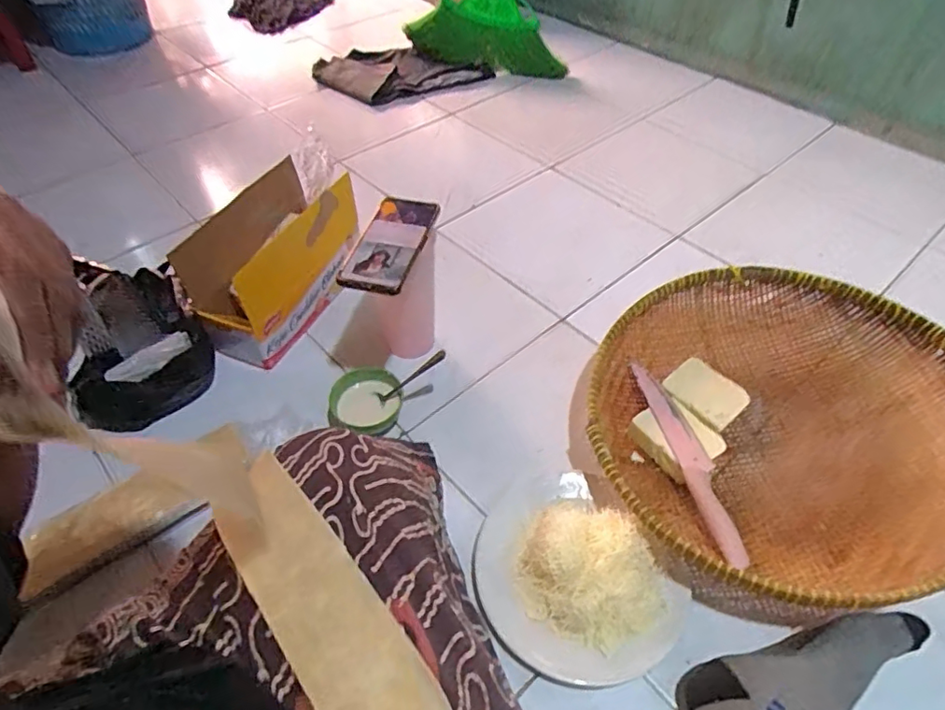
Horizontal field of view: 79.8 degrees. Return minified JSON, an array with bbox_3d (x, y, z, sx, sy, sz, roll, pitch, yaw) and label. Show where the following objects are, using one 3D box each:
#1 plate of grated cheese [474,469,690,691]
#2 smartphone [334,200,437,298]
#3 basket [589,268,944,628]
[{"bbox_3d":[0.108,0.223,0.596,0.185,0.064,0.224,-29,56,-22],"label":"plate of grated cheese"},{"bbox_3d":[-0.097,-0.135,0.677,0.079,0.016,0.159,11,51,9],"label":"smartphone"},{"bbox_3d":[0.362,0.083,0.670,0.418,0.121,0.420,0,50,0],"label":"basket"}]

